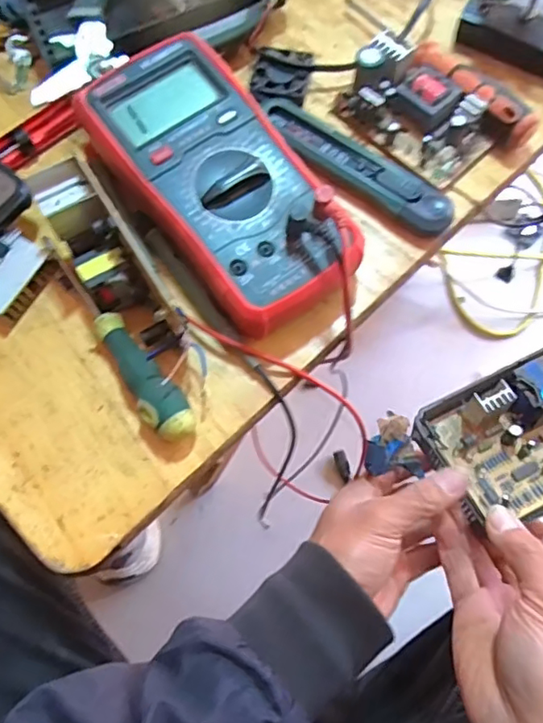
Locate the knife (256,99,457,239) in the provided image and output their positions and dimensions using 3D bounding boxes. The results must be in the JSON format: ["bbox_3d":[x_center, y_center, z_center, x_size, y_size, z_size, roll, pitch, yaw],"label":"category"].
[{"bbox_3d":[0.053,-0.129,0.362,0.144,0.017,0.034,35,75,13],"label":"knife"}]

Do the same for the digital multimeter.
[{"bbox_3d":[-0.030,-0.102,0.335,0.093,0.050,0.184,-34,73,-10],"label":"digital multimeter"}]

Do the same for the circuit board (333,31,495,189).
[{"bbox_3d":[0.094,-0.164,0.369,0.097,0.033,0.053,43,77,15],"label":"circuit board"}]

